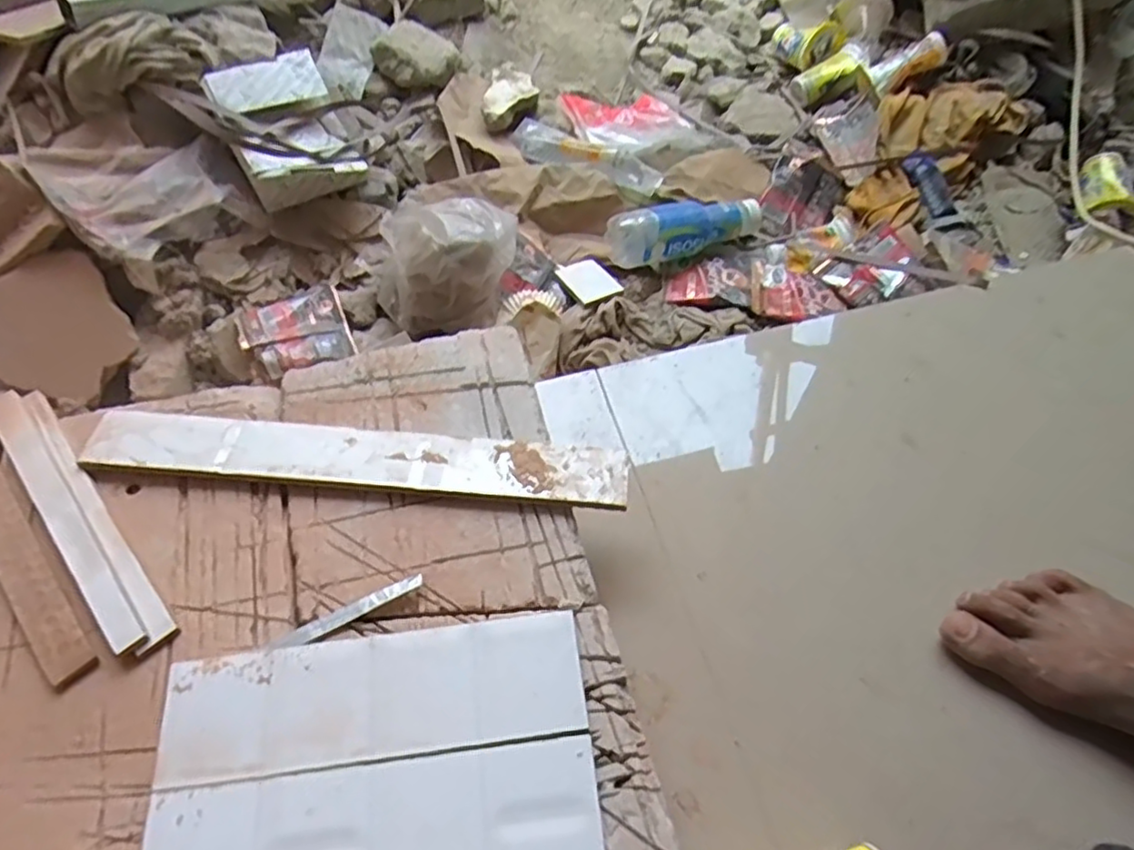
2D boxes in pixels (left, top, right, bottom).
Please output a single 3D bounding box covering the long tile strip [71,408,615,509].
[{"bbox_3d":[-0.152,0.023,0.490,0.388,0.009,0.048,5,59,2],"label":"long tile strip"}]

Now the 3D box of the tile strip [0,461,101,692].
[{"bbox_3d":[-0.391,0.076,0.465,0.033,0.005,0.254,-37,66,-22],"label":"tile strip"}]

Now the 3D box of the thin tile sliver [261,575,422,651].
[{"bbox_3d":[-0.142,0.122,0.437,0.100,0.008,0.013,-24,62,-15],"label":"thin tile sliver"}]

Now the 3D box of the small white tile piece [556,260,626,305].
[{"bbox_3d":[0.024,-0.162,0.746,0.050,0.004,0.073,-25,52,-13],"label":"small white tile piece"}]

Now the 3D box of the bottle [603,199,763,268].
[{"bbox_3d":[0.141,-0.223,0.764,0.188,0.055,0.053,-13,60,-9],"label":"bottle"}]

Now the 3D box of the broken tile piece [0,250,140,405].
[{"bbox_3d":[-0.510,-0.096,0.660,0.139,0.008,0.145,38,88,-6],"label":"broken tile piece"}]

